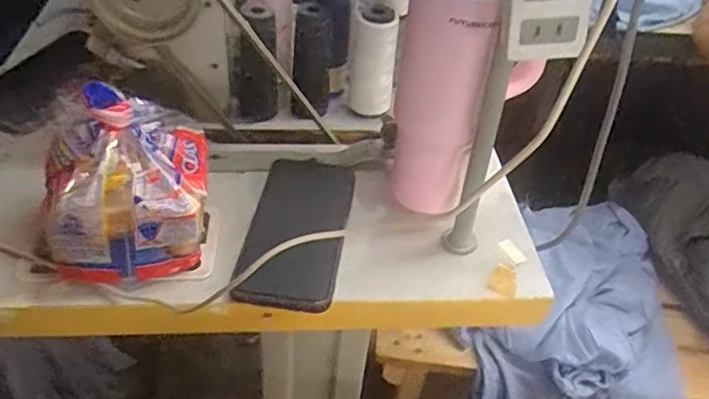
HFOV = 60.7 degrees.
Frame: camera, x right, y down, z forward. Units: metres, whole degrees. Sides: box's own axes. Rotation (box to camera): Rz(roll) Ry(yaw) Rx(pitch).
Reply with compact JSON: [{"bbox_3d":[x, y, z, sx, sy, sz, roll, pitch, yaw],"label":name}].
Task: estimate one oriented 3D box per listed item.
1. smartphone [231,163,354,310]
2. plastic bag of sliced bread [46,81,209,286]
[{"bbox_3d":[-0.048,0.021,0.522,0.080,0.015,0.176,8,41,2],"label":"smartphone"},{"bbox_3d":[-0.176,-0.017,0.466,0.123,0.114,0.108,-7,43,-15],"label":"plastic bag of sliced bread"}]

